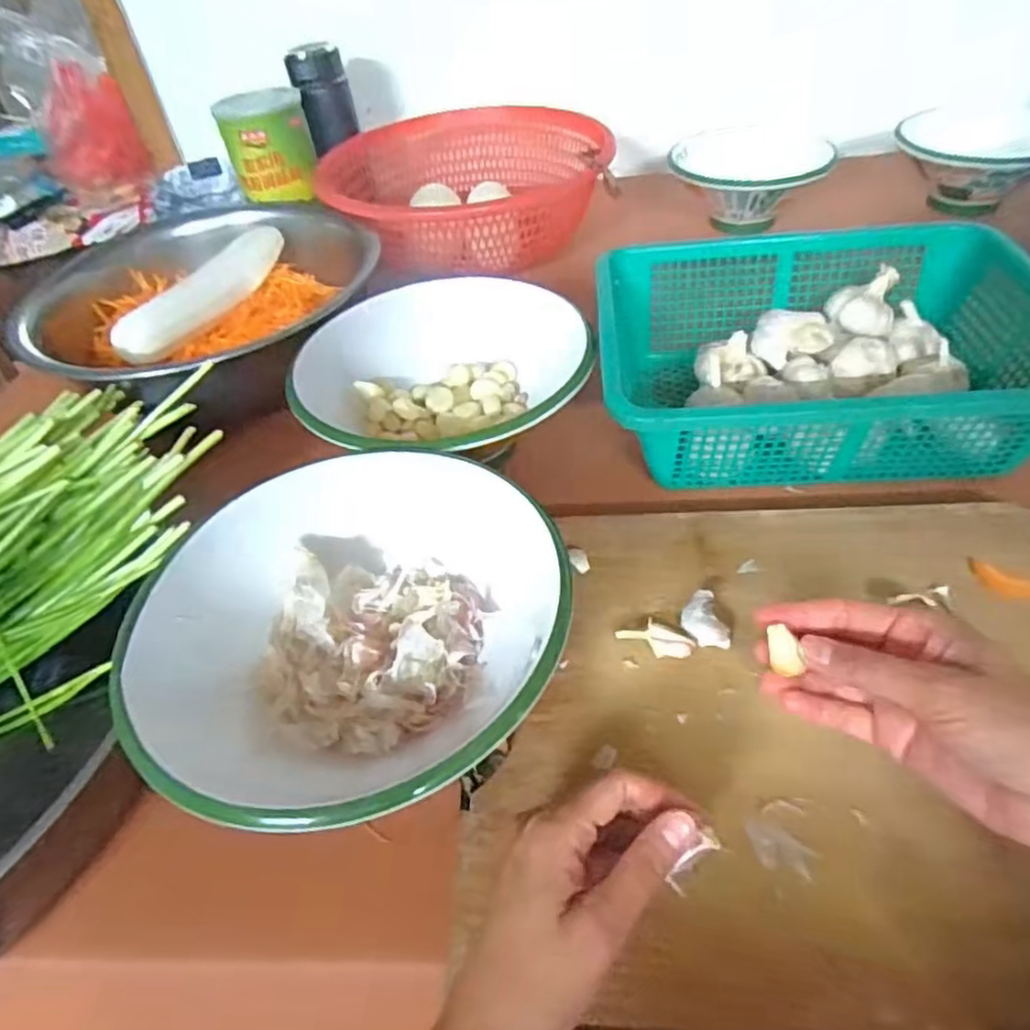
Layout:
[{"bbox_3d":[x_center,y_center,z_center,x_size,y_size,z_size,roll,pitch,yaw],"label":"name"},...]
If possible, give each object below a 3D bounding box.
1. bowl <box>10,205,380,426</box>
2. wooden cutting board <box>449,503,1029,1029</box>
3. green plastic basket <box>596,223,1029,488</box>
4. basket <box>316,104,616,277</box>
[{"bbox_3d":[-0.284,-0.206,0.660,0.290,0.084,0.304,-4,45,4],"label":"bowl"},{"bbox_3d":[0.170,0.105,0.375,0.375,0.025,0.296,0,46,8],"label":"wooden cutting board"},{"bbox_3d":[0.231,-0.135,0.546,0.316,0.089,0.242,-2,45,6],"label":"green plastic basket"},{"bbox_3d":[-0.053,-0.385,0.816,0.310,0.122,0.197,-9,45,-1],"label":"basket"}]

